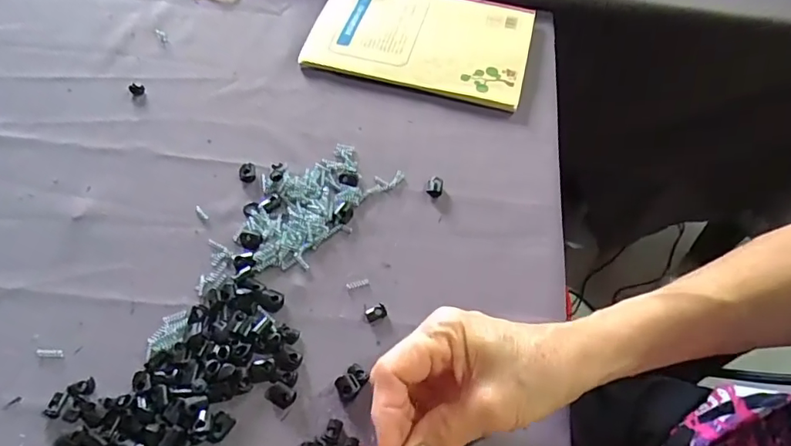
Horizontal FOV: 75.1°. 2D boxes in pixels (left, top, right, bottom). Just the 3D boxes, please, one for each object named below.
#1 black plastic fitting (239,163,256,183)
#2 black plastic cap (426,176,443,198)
[{"bbox_3d":[-0.118,-0.040,0.408,0.013,0.004,0.018,-10,56,-9],"label":"black plastic fitting"},{"bbox_3d":[0.031,-0.029,0.407,0.012,0.005,0.020,9,56,5],"label":"black plastic cap"}]

